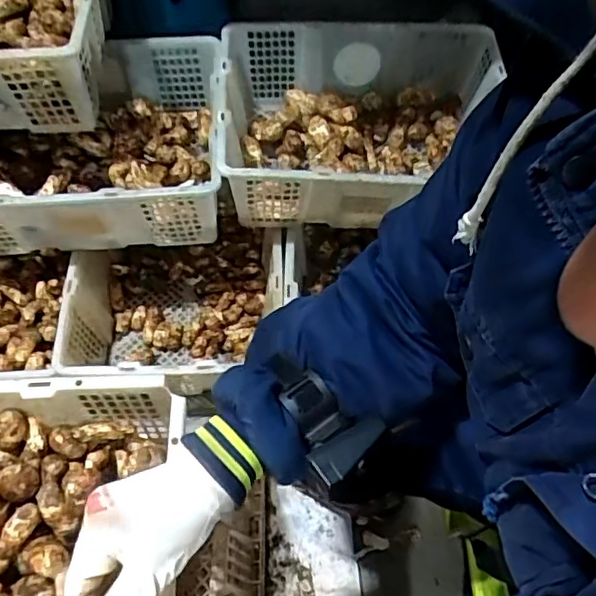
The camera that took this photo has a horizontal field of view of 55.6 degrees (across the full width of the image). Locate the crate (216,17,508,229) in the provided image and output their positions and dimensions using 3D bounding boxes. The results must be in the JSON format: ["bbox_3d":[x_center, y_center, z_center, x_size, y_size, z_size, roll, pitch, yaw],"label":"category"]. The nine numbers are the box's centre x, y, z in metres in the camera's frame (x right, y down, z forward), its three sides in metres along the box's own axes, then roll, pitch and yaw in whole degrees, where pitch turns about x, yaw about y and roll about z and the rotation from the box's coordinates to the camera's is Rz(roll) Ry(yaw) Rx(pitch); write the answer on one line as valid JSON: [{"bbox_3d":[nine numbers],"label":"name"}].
[{"bbox_3d":[0.099,-0.307,0.997,0.457,0.171,0.370,2,58,1],"label":"crate"}]

